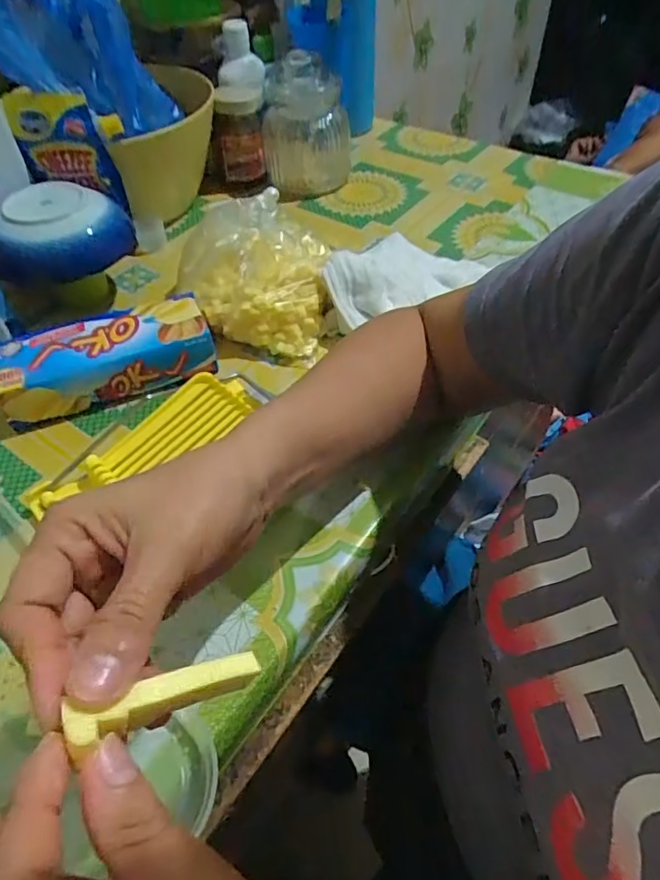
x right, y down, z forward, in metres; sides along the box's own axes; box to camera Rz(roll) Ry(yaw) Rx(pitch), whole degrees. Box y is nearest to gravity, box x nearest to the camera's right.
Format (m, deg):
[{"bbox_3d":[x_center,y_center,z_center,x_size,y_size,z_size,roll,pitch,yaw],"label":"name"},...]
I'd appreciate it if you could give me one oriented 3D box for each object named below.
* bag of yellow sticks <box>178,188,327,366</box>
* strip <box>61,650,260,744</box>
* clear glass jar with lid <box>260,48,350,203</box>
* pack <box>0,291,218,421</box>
[{"bbox_3d":[-0.079,-0.160,0.508,0.144,0.090,0.137,4,49,7],"label":"bag of yellow sticks"},{"bbox_3d":[-0.054,0.086,0.183,0.066,0.006,0.013,-3,40,-41],"label":"strip"},{"bbox_3d":[-0.029,-0.381,0.661,0.107,0.138,0.103,-4,49,0],"label":"clear glass jar with lid"},{"bbox_3d":[-0.192,-0.069,0.469,0.174,0.050,0.068,-19,50,-12],"label":"pack"}]

